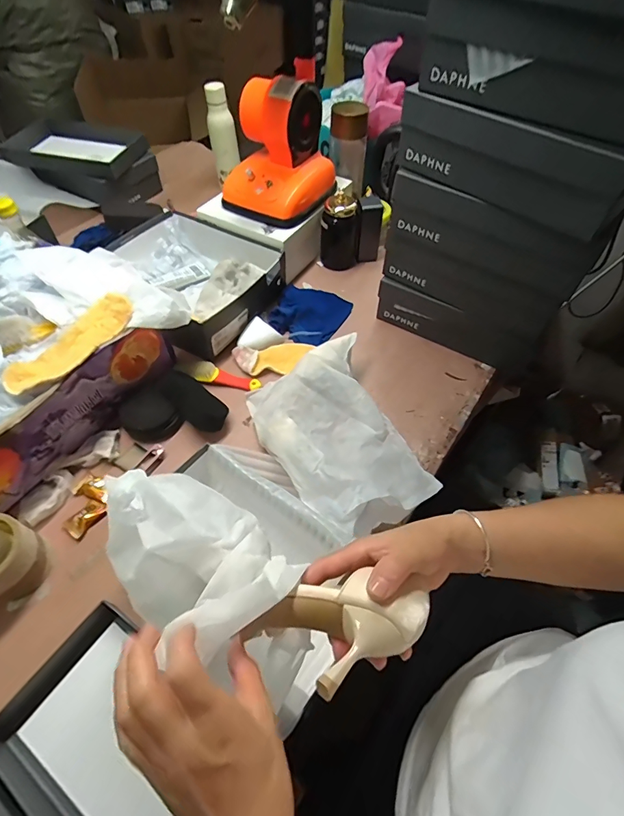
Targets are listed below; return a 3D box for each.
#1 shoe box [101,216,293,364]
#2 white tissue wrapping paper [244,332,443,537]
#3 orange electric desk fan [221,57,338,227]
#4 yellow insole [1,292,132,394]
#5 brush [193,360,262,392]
[{"bbox_3d":[-0.254,-0.261,0.838,0.330,0.094,0.264,26,58,16],"label":"shoe box"},{"bbox_3d":[0.036,0.032,0.623,0.199,0.088,0.299,-21,58,-16],"label":"white tissue wrapping paper"},{"bbox_3d":[-0.069,-0.508,0.814,0.194,0.197,0.181,19,56,12],"label":"orange electric desk fan"},{"bbox_3d":[-0.336,-0.092,0.585,0.075,0.021,0.198,32,59,20],"label":"yellow insole"},{"bbox_3d":[-0.150,-0.056,0.730,0.117,0.029,0.033,6,54,3],"label":"brush"}]

